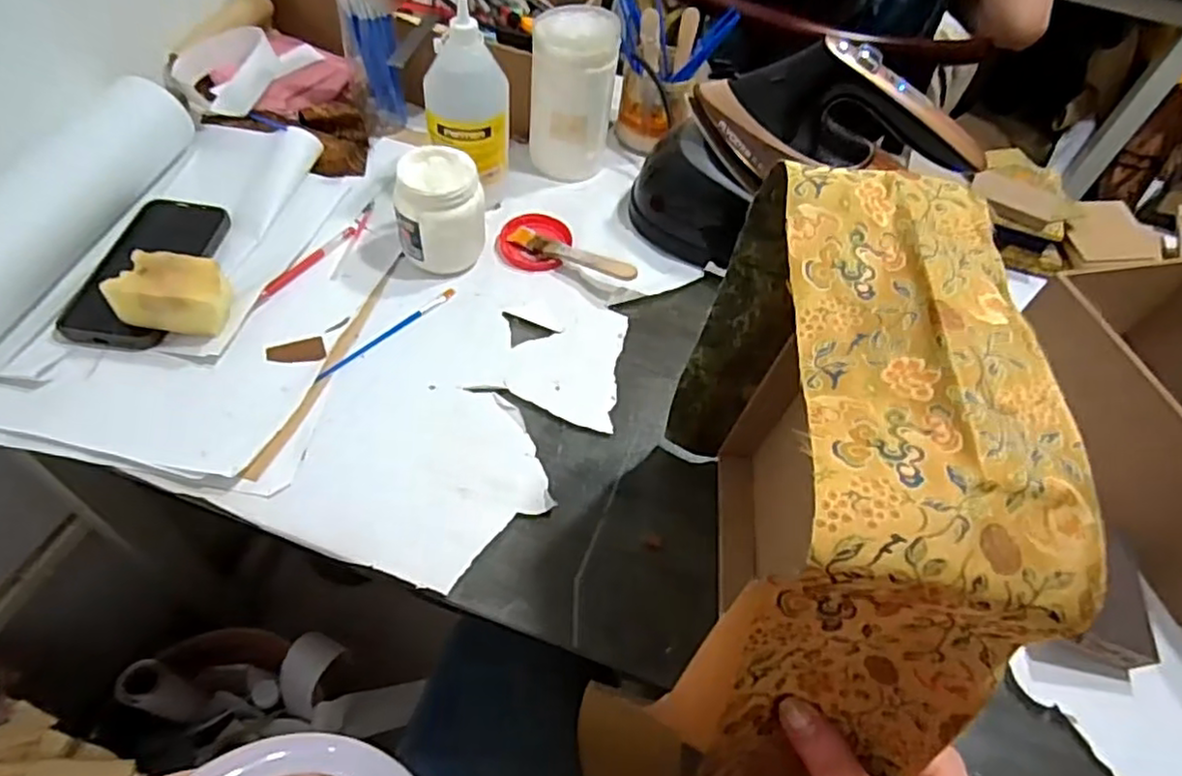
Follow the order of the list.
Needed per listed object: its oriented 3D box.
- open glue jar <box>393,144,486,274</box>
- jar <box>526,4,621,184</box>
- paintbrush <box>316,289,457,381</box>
[{"bbox_3d":[-0.135,-0.156,0.604,0.077,0.086,0.077,3,54,-5],"label":"open glue jar"},{"bbox_3d":[-0.018,-0.303,0.689,0.082,0.140,0.083,3,54,-5],"label":"jar"},{"bbox_3d":[-0.172,-0.048,0.579,0.011,0.005,0.142,37,60,20],"label":"paintbrush"}]

